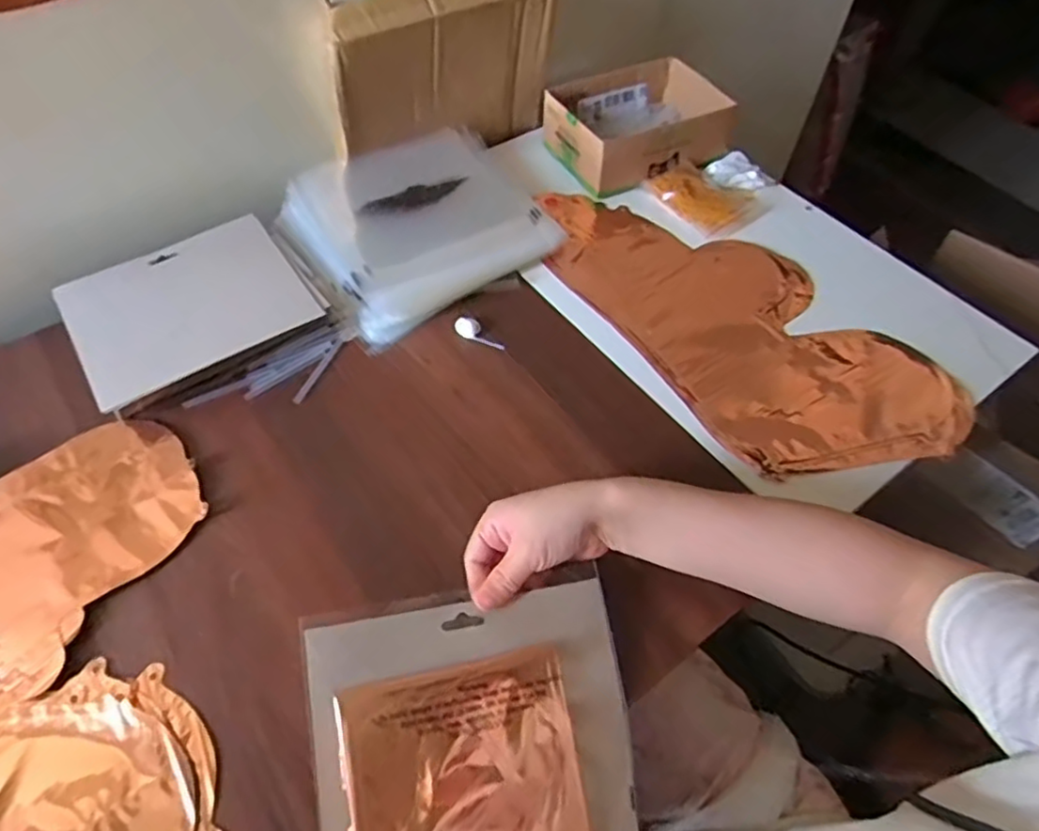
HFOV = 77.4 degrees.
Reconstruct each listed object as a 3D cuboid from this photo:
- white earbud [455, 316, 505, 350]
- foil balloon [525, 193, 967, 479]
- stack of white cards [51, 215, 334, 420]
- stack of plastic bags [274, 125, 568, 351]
[{"bbox_3d":[-0.040,-0.076,0.611,0.019,0.008,0.055,-38,64,-25],"label":"white earbud"},{"bbox_3d":[0.203,-0.104,0.641,0.223,0.007,0.433,-31,61,-21],"label":"foil balloon"},{"bbox_3d":[-0.298,-0.102,0.602,0.203,0.035,0.161,-29,60,-20],"label":"stack of white cards"},{"bbox_3d":[-0.104,-0.202,0.682,0.248,0.037,0.234,-28,60,-20],"label":"stack of plastic bags"}]

